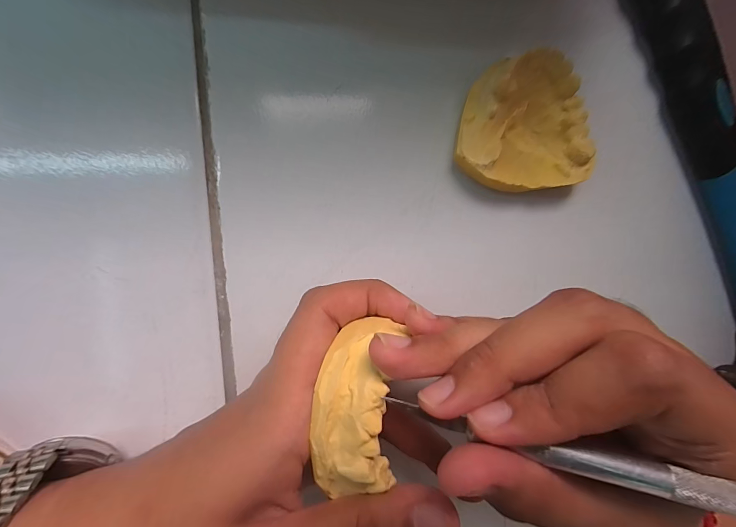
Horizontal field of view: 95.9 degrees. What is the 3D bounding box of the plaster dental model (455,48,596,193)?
[{"bbox_3d":[0.071,-0.062,0.153,0.063,0.022,0.056,-10,94,-7],"label":"plaster dental model"}]

